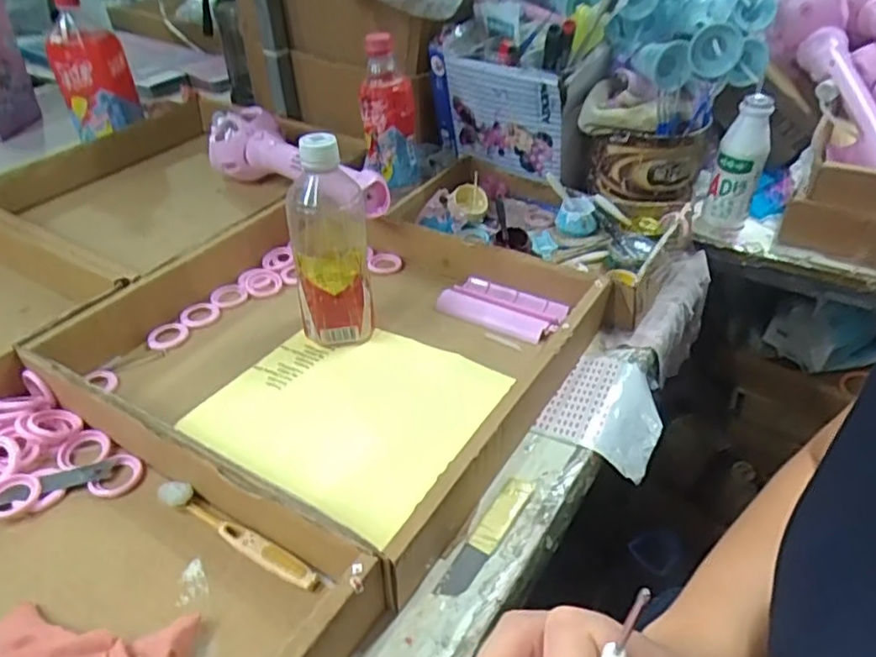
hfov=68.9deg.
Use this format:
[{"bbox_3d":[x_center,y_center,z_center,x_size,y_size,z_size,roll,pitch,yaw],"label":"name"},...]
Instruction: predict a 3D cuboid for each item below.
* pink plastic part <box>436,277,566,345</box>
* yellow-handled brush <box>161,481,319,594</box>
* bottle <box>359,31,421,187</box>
[{"bbox_3d":[0.062,-0.022,0.630,0.121,0.015,0.059,20,43,23],"label":"pink plastic part"},{"bbox_3d":[-0.135,0.138,0.427,0.137,0.015,0.015,21,43,24],"label":"yellow-handled brush"},{"bbox_3d":[-0.055,-0.236,0.724,0.059,0.172,0.058,-3,39,-3],"label":"bottle"}]

